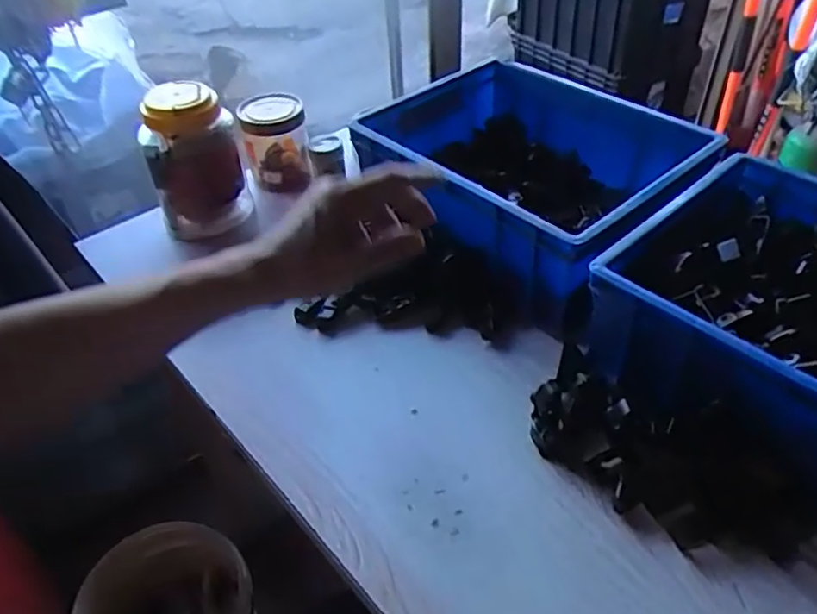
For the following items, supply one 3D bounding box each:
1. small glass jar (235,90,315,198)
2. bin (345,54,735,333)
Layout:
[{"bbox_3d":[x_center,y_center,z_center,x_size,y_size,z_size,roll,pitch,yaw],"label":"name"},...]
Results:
[{"bbox_3d":[-0.175,-0.213,0.849,0.083,0.117,0.070,-11,44,-8],"label":"small glass jar"},{"bbox_3d":[0.127,-0.155,0.749,0.349,0.116,0.305,31,53,31],"label":"bin"}]

